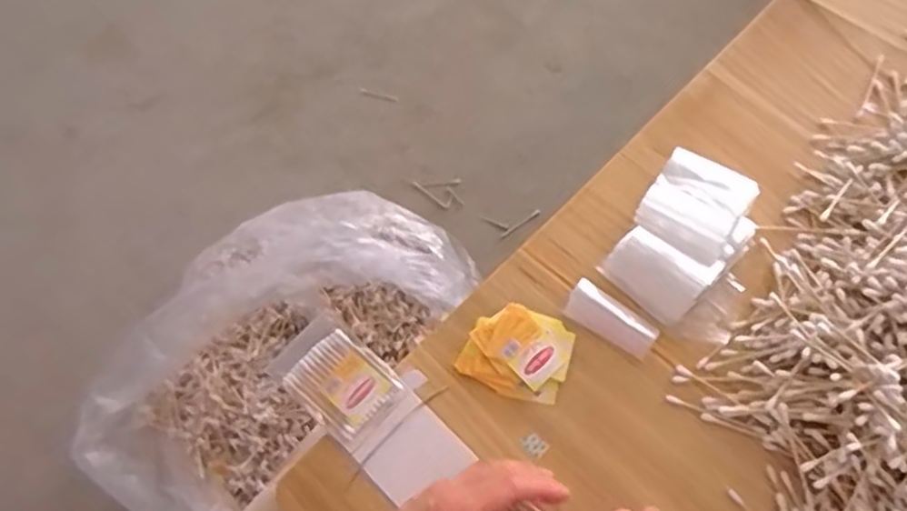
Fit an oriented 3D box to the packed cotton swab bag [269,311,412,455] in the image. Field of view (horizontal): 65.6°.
[{"bbox_3d":[-0.084,0.088,0.506,0.093,0.015,0.060,40,73,18],"label":"packed cotton swab bag"}]

